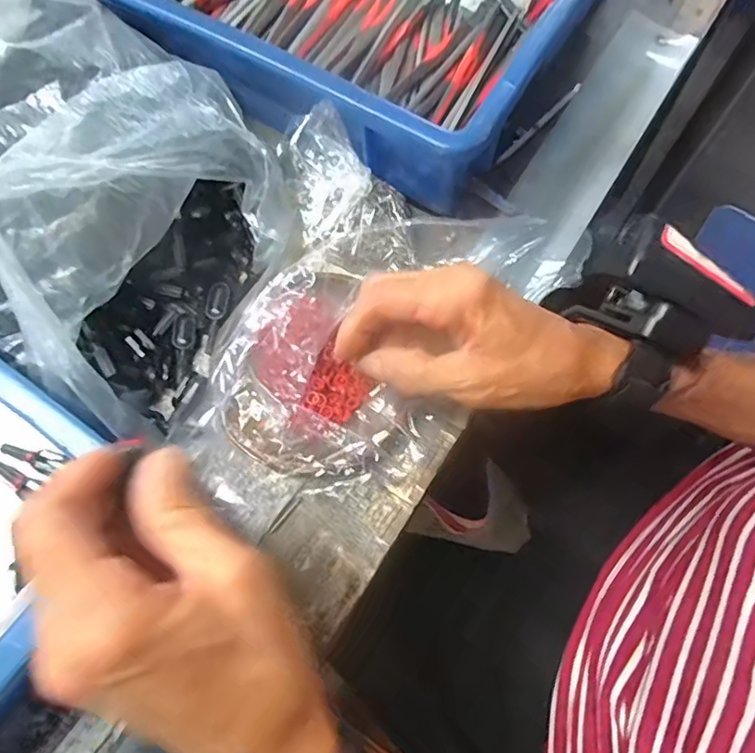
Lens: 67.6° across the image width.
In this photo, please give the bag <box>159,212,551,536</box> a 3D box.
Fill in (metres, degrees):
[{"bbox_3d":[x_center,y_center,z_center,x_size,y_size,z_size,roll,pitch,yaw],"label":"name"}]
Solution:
[{"bbox_3d":[-0.020,-0.013,0.310,0.123,0.040,0.201,26,73,9],"label":"bag"}]

